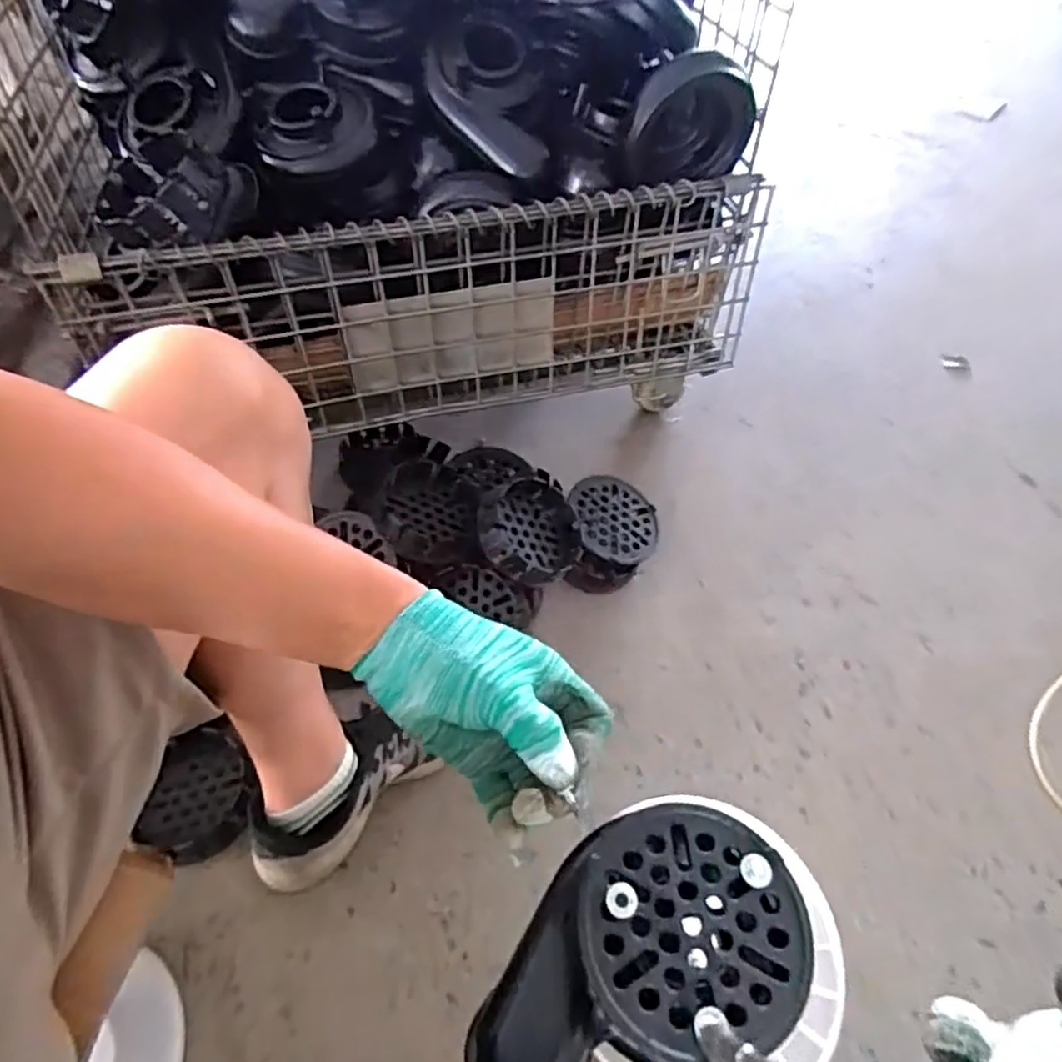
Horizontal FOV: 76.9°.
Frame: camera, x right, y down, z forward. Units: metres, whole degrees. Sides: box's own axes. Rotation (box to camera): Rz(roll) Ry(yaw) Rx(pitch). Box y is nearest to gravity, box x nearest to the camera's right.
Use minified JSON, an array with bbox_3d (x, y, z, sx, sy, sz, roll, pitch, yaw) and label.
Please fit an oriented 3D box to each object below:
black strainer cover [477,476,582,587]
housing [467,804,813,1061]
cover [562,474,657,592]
[{"bbox_3d":[0.000,-0.001,0.828,0.136,0.035,0.126,-26,84,-42],"label":"black strainer cover"},{"bbox_3d":[0.059,0.266,0.418,0.214,0.078,0.134,-12,53,-9],"label":"housing"},{"bbox_3d":[0.102,0.002,0.920,0.131,0.074,0.155,16,57,-12],"label":"cover"}]

